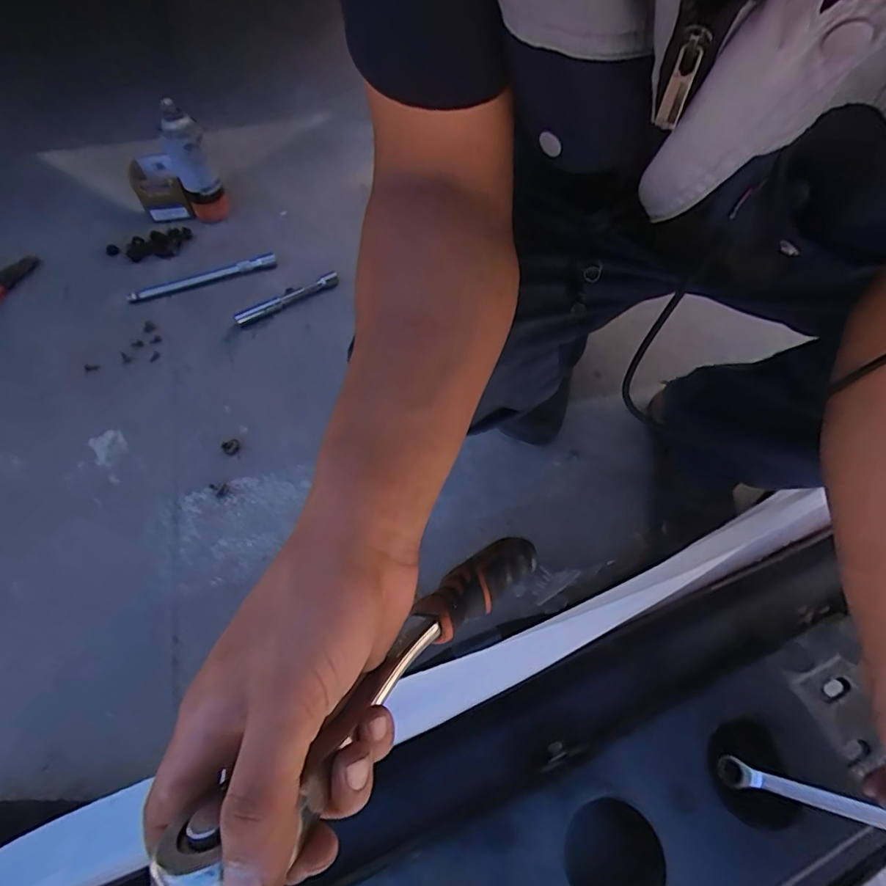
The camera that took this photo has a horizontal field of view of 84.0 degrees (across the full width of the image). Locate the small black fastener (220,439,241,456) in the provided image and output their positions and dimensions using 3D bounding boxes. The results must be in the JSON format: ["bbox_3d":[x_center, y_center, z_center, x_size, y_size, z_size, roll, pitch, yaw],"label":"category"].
[{"bbox_3d":[-0.290,0.006,0.675,0.021,0.010,0.023,0,59,-1],"label":"small black fastener"}]

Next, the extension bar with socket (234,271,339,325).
[{"bbox_3d":[-0.253,-0.239,0.806,0.179,0.025,0.021,-31,65,-18],"label":"extension bar with socket"}]

